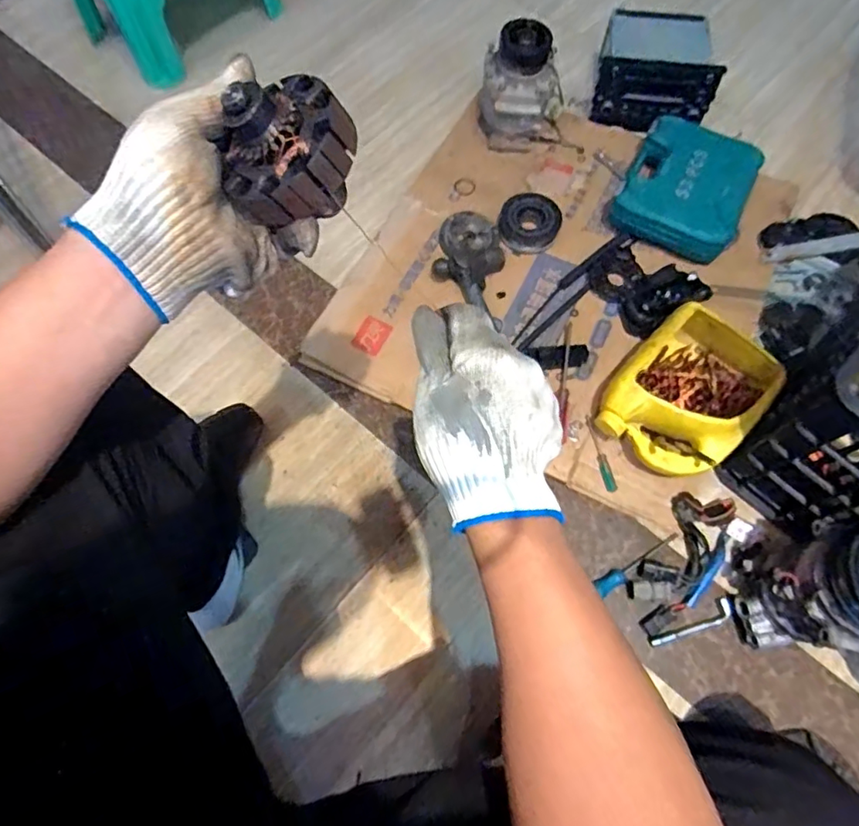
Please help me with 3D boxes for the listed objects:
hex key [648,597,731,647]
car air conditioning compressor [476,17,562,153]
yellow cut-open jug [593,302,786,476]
[{"bbox_3d":[0.343,0.278,0.729,0.118,0.011,0.023,-23,68,-10],"label":"hex key"},{"bbox_3d":[0.166,-0.581,0.998,0.155,0.188,0.118,8,67,5],"label":"car air conditioning compressor"},{"bbox_3d":[0.361,-0.021,0.789,0.171,0.095,0.218,41,74,17],"label":"yellow cut-open jug"}]

